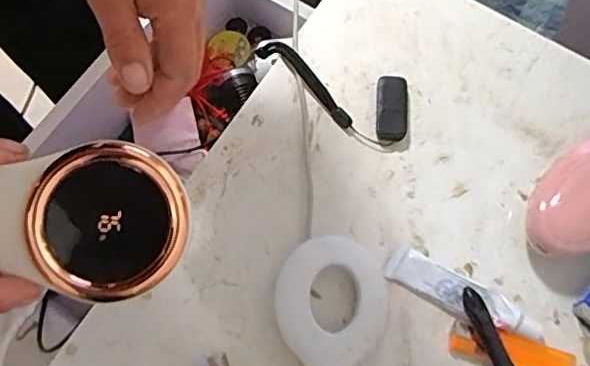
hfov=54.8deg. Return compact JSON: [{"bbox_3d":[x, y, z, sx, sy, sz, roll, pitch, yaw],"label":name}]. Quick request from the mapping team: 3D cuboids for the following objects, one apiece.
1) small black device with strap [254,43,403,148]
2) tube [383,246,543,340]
[{"bbox_3d":[0.025,-0.075,0.484,0.145,0.043,0.058,23,73,7],"label":"small black device with strap"},{"bbox_3d":[0.120,0.082,0.412,0.112,0.016,0.028,29,74,9],"label":"tube"}]

